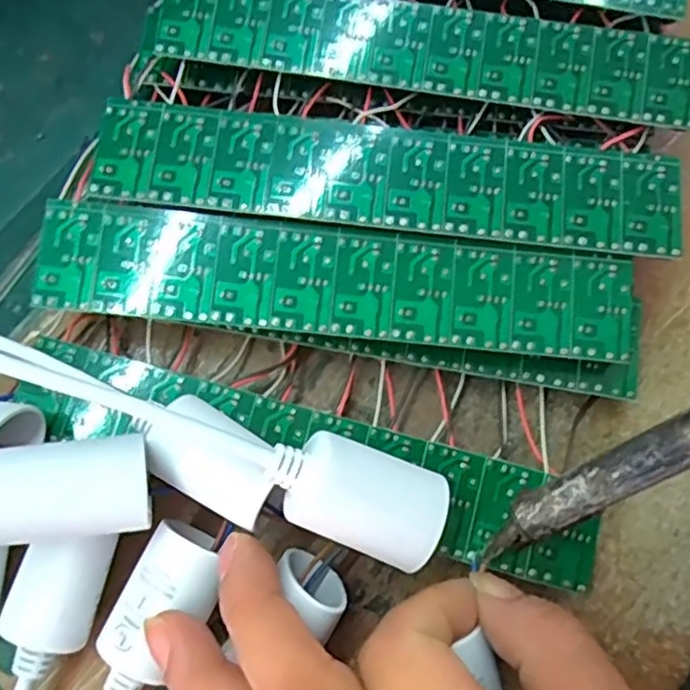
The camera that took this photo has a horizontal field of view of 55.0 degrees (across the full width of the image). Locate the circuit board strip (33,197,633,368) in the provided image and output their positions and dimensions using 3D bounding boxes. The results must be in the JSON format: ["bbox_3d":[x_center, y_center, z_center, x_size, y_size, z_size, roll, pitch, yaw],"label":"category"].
[{"bbox_3d":[-0.004,-0.020,0.227,0.199,0.004,0.039,7,80,1],"label":"circuit board strip"}]

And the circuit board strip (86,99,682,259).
[{"bbox_3d":[0.015,-0.059,0.233,0.200,0.007,0.038,7,75,0],"label":"circuit board strip"}]

